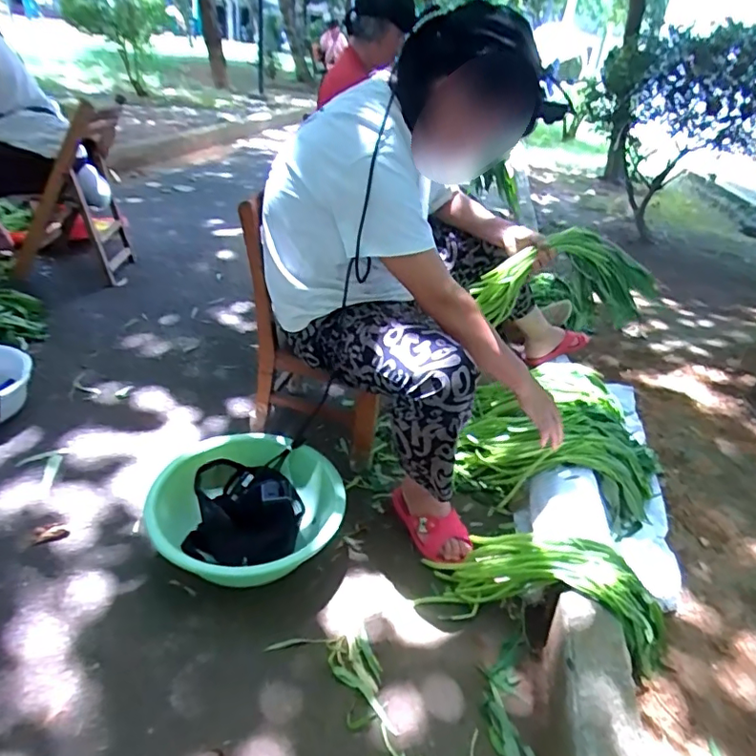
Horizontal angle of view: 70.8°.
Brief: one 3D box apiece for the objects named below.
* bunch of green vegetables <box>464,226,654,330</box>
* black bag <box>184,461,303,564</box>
[{"bbox_3d":[0.401,-0.213,1.170,0.341,0.199,0.126,15,33,14],"label":"bunch of green vegetables"},{"bbox_3d":[-0.244,0.242,1.026,0.212,0.128,0.213,9,33,6],"label":"black bag"}]

